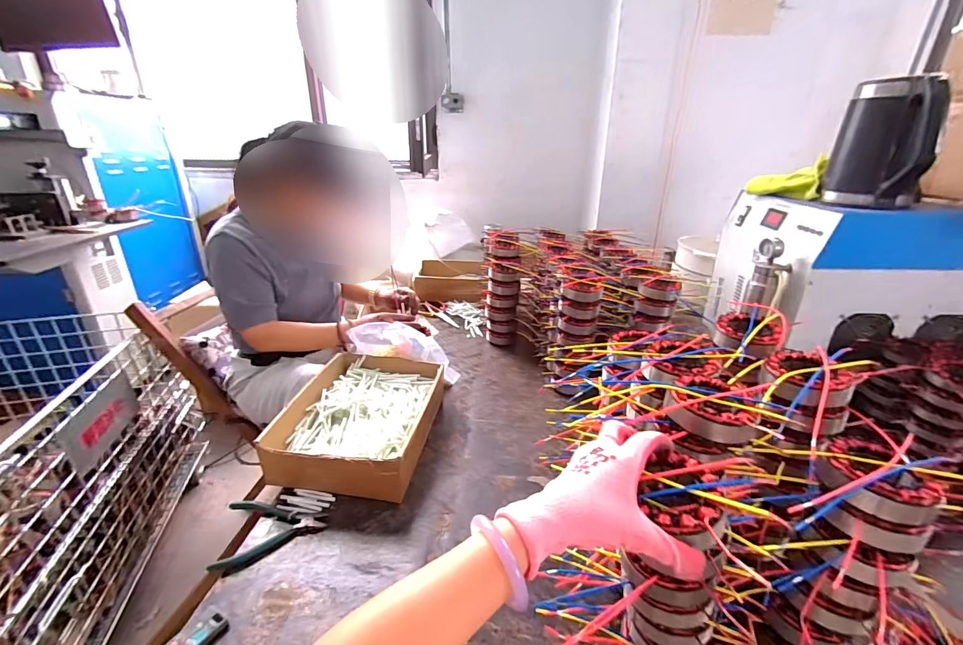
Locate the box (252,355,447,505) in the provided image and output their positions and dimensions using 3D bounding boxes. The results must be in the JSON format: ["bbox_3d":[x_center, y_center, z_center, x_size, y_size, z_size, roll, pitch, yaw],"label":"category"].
[{"bbox_3d":[-0.218,0.182,0.806,0.240,0.089,0.337,5,25,9],"label":"box"}]

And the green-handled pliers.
[{"bbox_3d":[-0.306,0.297,0.624,0.137,0.021,0.115,-8,26,-18],"label":"green-handled pliers"}]

